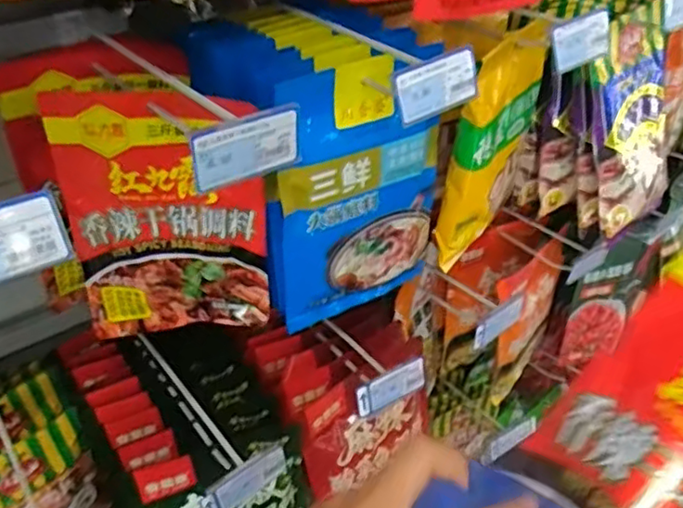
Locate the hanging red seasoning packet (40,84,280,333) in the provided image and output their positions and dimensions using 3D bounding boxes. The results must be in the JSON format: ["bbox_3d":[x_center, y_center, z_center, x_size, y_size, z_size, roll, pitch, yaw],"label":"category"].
[{"bbox_3d":[-0.167,-0.030,0.607,0.182,0.251,0.051,2,39,2],"label":"hanging red seasoning packet"}]

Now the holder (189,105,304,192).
[{"bbox_3d":[-0.061,-0.069,0.415,0.080,0.042,0.010,-27,46,-29],"label":"holder"}]

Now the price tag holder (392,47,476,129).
[{"bbox_3d":[0.075,-0.132,0.497,0.082,0.042,0.004,-27,26,-26],"label":"price tag holder"}]

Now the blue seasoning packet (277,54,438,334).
[{"bbox_3d":[0.022,-0.060,0.646,0.187,0.261,0.036,-25,45,-27],"label":"blue seasoning packet"}]

